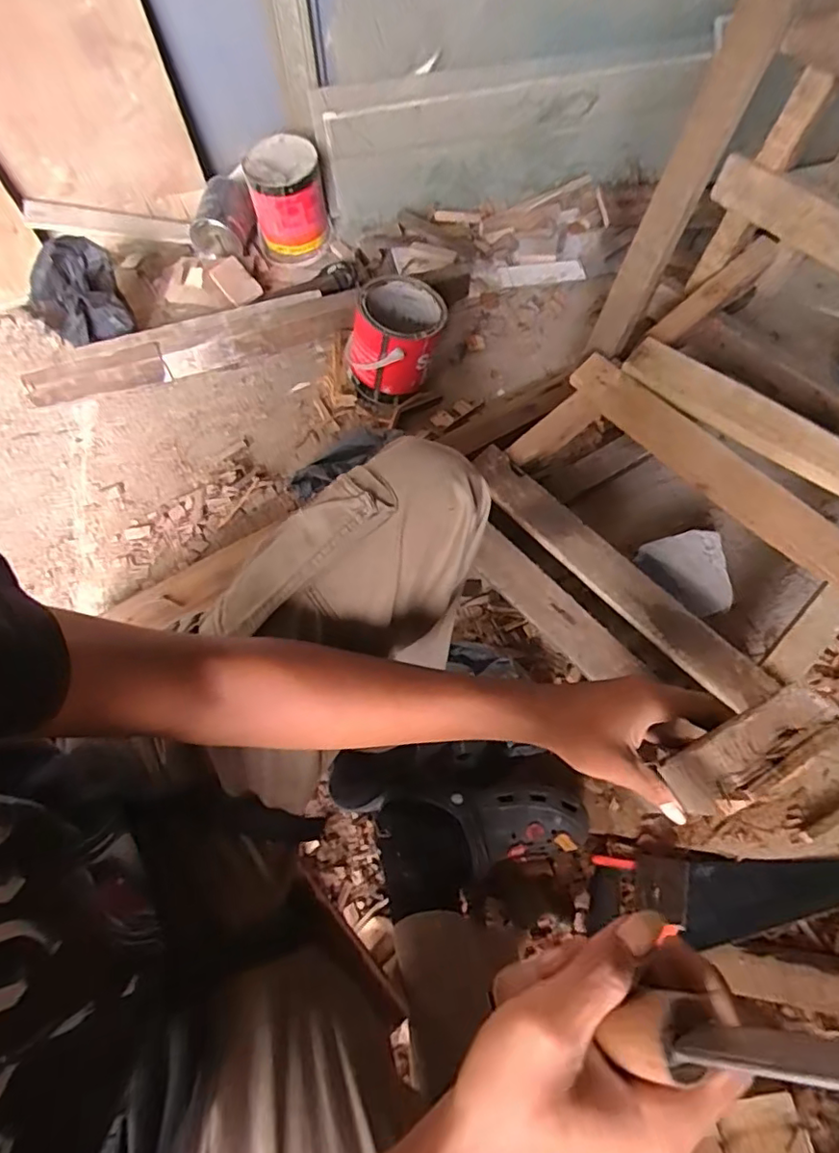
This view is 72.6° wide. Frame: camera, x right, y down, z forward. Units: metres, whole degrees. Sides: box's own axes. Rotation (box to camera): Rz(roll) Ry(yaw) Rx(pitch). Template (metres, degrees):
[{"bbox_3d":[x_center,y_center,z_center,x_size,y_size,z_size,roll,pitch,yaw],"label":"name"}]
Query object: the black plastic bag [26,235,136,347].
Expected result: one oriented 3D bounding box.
[{"bbox_3d":[-0.615,-0.508,1.026,0.159,0.145,0.103,-32,68,-13],"label":"black plastic bag"}]

